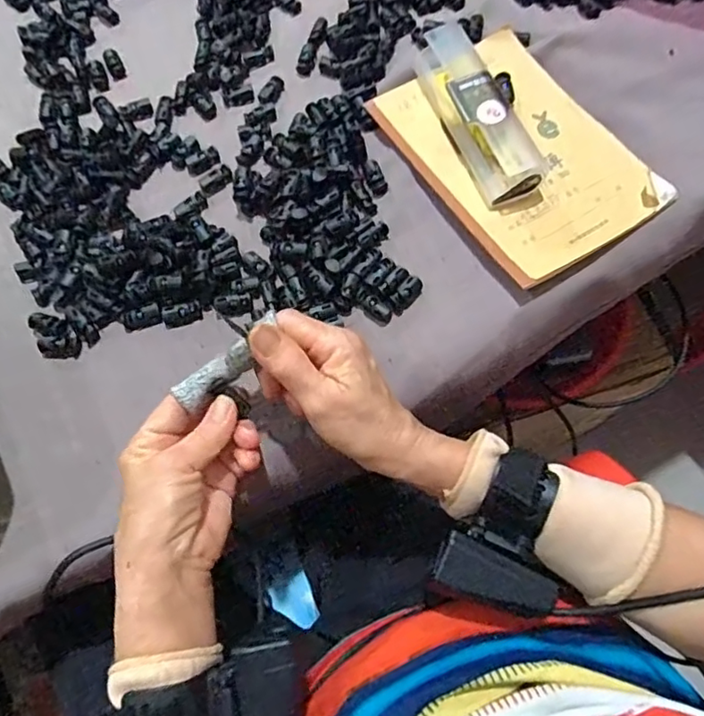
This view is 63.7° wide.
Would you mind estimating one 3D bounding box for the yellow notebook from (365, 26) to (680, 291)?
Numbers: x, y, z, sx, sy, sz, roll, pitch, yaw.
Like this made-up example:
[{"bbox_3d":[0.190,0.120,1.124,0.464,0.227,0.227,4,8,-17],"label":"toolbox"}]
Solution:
[{"bbox_3d":[0.127,-0.165,0.445,0.141,0.016,0.207,-30,72,-10],"label":"yellow notebook"}]

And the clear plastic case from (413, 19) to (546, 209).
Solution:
[{"bbox_3d":[0.096,-0.194,0.443,0.042,0.035,0.157,-20,70,-7],"label":"clear plastic case"}]

